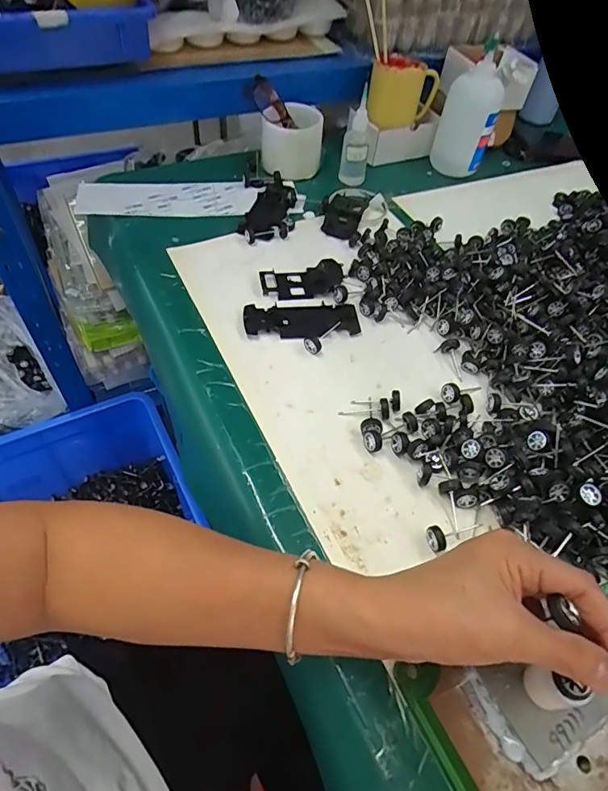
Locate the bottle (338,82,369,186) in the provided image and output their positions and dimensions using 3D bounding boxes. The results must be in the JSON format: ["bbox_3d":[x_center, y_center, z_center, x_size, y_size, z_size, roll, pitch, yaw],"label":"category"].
[{"bbox_3d":[0.074,-0.360,0.670,0.038,0.110,0.040,8,52,1],"label":"bottle"}]

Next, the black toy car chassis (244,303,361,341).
[{"bbox_3d":[-0.001,-0.082,0.515,0.123,0.007,0.050,-1,53,-7],"label":"black toy car chassis"}]

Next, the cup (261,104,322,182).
[{"bbox_3d":[-0.016,-0.362,0.679,0.086,0.082,0.073,4,52,-2],"label":"cup"}]

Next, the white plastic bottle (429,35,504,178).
[{"bbox_3d":[0.246,-0.420,0.705,0.078,0.152,0.068,16,53,7],"label":"white plastic bottle"}]

